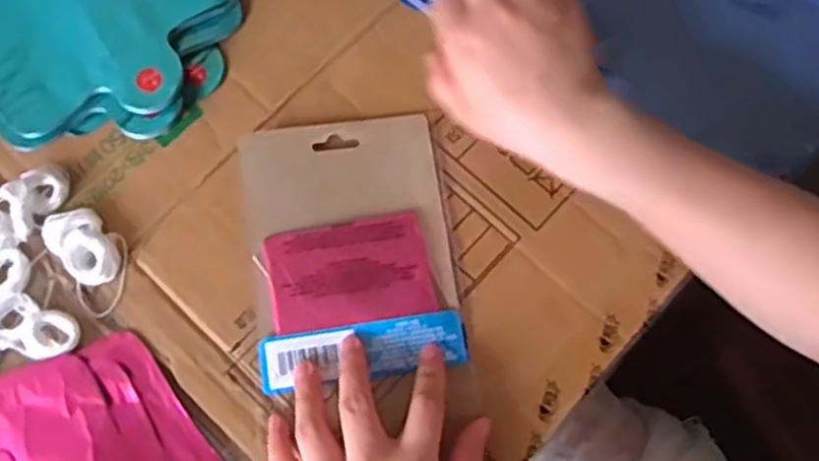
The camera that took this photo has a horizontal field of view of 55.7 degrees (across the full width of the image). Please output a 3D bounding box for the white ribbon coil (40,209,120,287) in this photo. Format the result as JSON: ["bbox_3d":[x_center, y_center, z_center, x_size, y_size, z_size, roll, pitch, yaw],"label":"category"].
[{"bbox_3d":[-0.185,0.009,0.438,0.031,0.010,0.048,-33,78,-9],"label":"white ribbon coil"}]

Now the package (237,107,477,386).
[{"bbox_3d":[-0.034,0.007,0.449,0.114,0.013,0.147,-8,75,-4],"label":"package"}]

